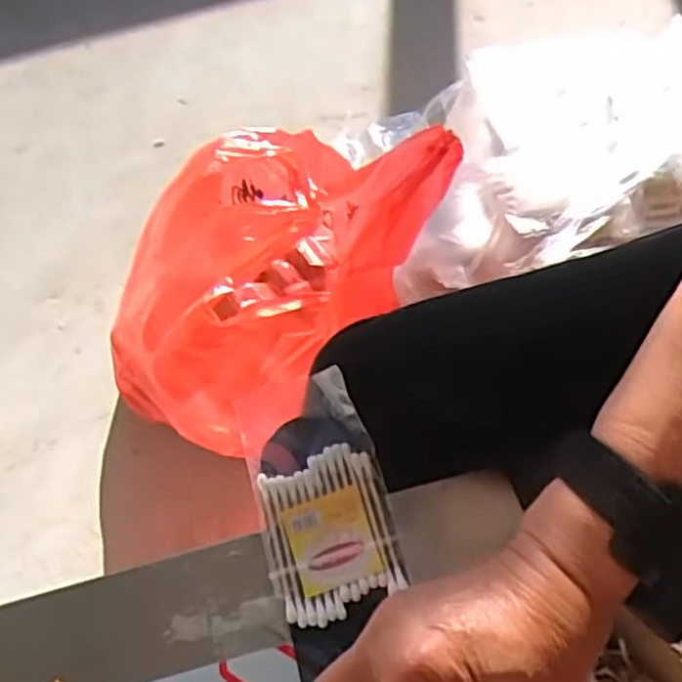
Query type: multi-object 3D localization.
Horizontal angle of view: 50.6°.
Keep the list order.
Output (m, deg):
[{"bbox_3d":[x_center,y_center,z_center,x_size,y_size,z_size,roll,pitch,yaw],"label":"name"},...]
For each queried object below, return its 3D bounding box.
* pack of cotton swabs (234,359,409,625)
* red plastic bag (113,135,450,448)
[{"bbox_3d":[-0.011,0.076,0.364,0.063,0.012,0.117,-16,62,-1],"label":"pack of cotton swabs"},{"bbox_3d":[-0.096,-0.074,0.824,0.362,0.303,0.332,-39,59,-18],"label":"red plastic bag"}]

